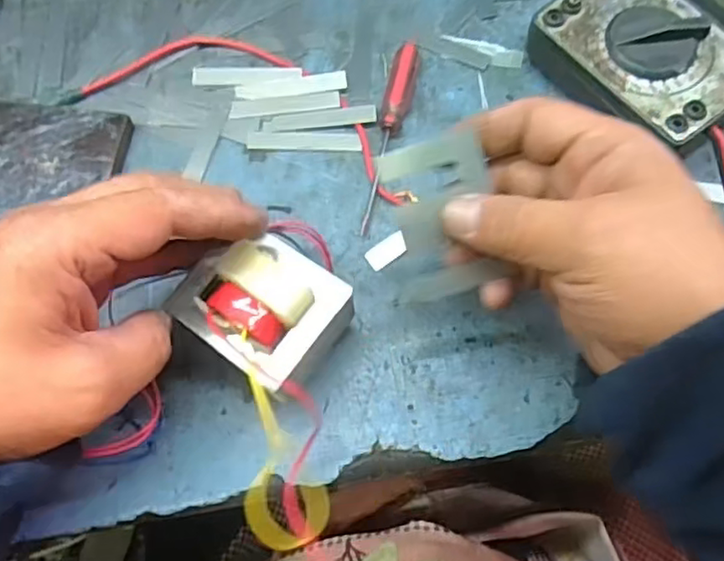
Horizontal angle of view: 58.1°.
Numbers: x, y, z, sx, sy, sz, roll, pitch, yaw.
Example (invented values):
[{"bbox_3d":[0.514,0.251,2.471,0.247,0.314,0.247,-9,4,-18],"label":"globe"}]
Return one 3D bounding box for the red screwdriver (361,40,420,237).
[{"bbox_3d":[0.013,-0.083,0.369,0.014,0.015,0.117,15,71,6],"label":"red screwdriver"}]

